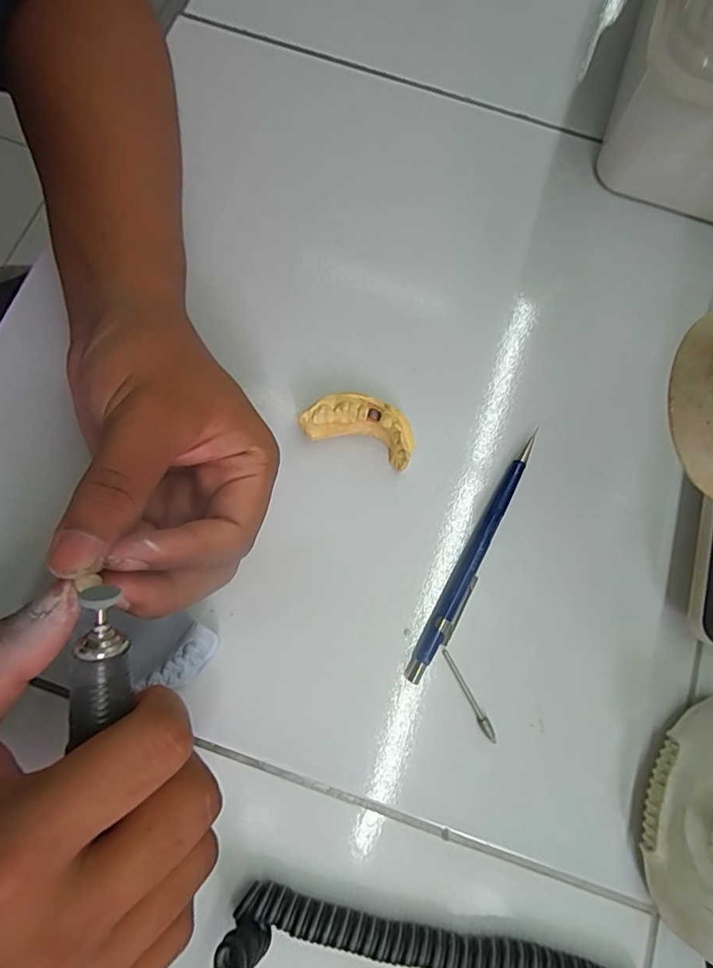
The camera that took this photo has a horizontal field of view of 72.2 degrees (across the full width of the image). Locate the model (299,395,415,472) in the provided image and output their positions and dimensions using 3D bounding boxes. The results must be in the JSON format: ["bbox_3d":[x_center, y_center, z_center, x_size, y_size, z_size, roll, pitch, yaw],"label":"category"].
[{"bbox_3d":[0.002,-0.029,0.251,0.056,0.026,0.026,18,77,2],"label":"model"}]

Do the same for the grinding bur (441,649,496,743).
[{"bbox_3d":[0.053,0.099,0.230,0.004,0.004,0.045,-28,77,-8],"label":"grinding bur"}]

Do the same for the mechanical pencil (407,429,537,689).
[{"bbox_3d":[0.060,0.036,0.244,0.012,0.010,0.133,29,77,4],"label":"mechanical pencil"}]

